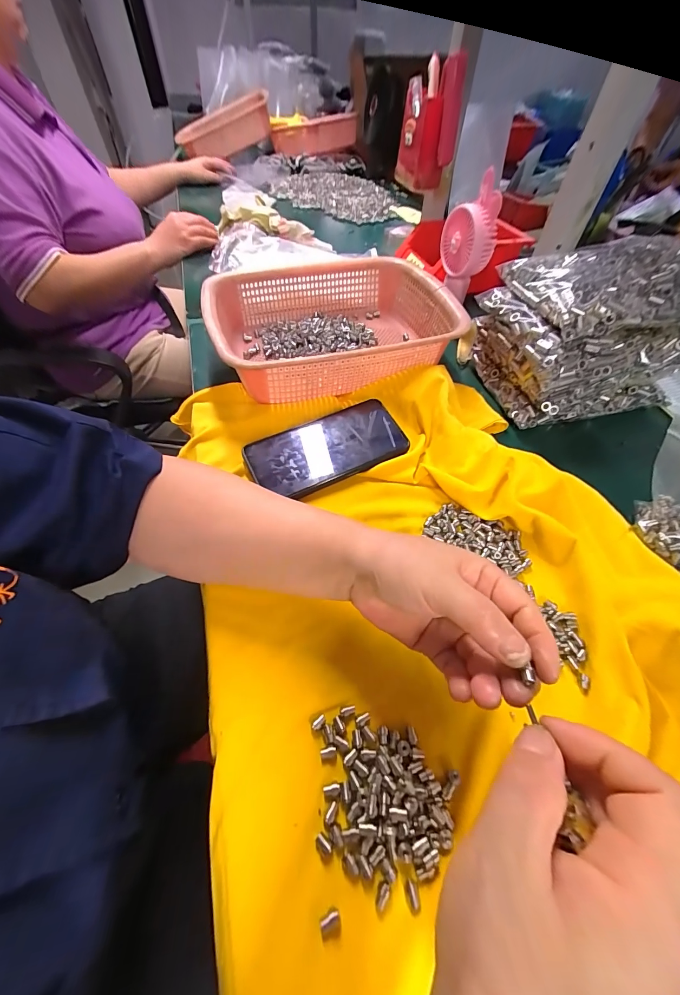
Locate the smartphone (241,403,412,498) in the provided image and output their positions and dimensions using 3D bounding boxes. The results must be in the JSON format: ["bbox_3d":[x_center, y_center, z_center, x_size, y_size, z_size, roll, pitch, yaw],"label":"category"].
[{"bbox_3d":[-0.013,-0.050,0.351,0.158,0.014,0.076,-22,58,-16],"label":"smartphone"}]

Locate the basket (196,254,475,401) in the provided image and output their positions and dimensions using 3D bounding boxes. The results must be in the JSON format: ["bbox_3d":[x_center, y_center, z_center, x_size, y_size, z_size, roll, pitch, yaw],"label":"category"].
[{"bbox_3d":[-0.010,-0.216,0.424,0.280,0.067,0.207,-15,56,-11],"label":"basket"}]

